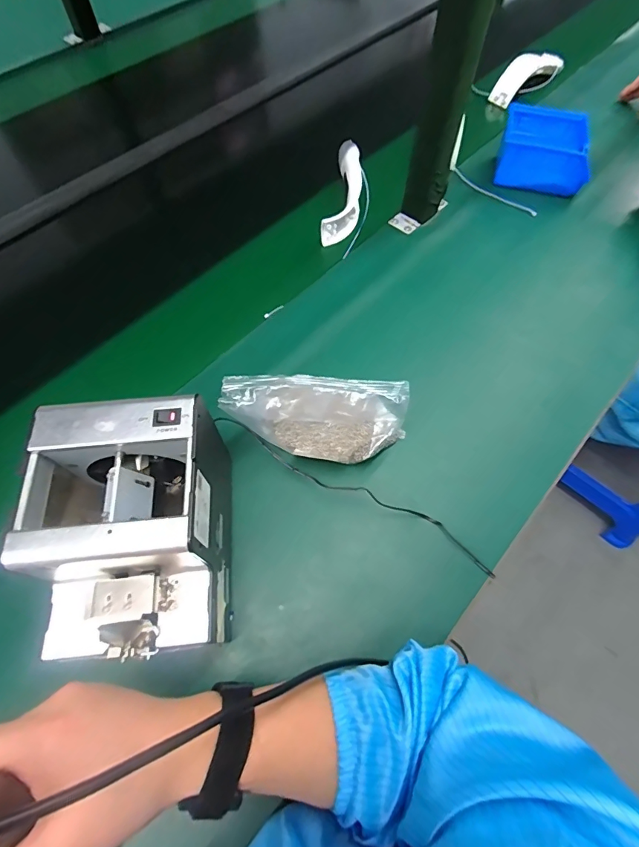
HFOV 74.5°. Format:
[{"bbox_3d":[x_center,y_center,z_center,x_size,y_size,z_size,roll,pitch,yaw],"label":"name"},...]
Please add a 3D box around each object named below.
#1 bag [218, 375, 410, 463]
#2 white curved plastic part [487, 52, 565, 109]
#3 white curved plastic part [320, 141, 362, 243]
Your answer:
[{"bbox_3d":[-0.002,-0.002,0.427,0.174,0.122,0.046,5,62,2],"label":"bag"},{"bbox_3d":[0.415,-0.685,0.821,0.172,0.059,0.039,-33,67,-16],"label":"white curved plastic part"},{"bbox_3d":[0.041,-0.363,0.647,0.048,0.040,0.187,9,76,4],"label":"white curved plastic part"}]

